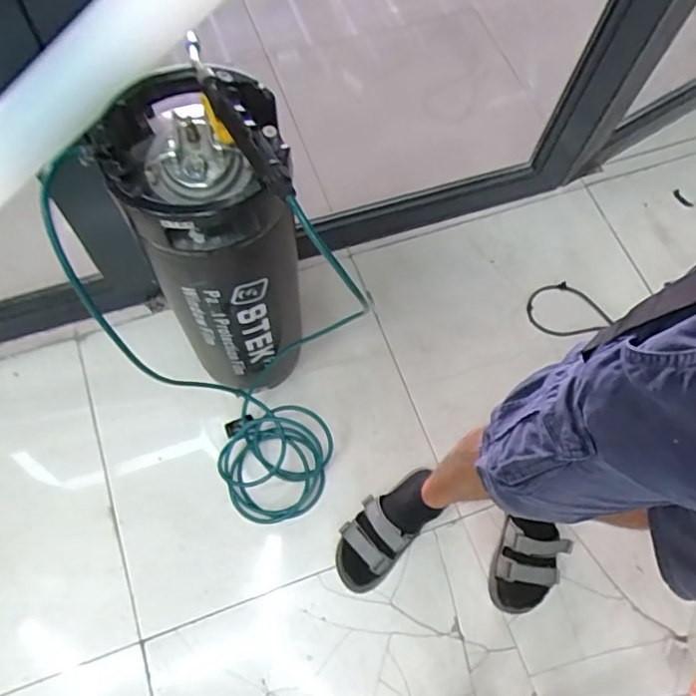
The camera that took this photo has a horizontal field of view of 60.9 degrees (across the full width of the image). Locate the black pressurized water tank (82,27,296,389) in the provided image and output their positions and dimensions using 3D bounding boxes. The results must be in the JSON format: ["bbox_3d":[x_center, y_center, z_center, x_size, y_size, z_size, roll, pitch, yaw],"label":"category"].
[{"bbox_3d":[-0.179,-0.127,0.888,0.198,0.564,0.221,-18,69,-10],"label":"black pressurized water tank"}]

